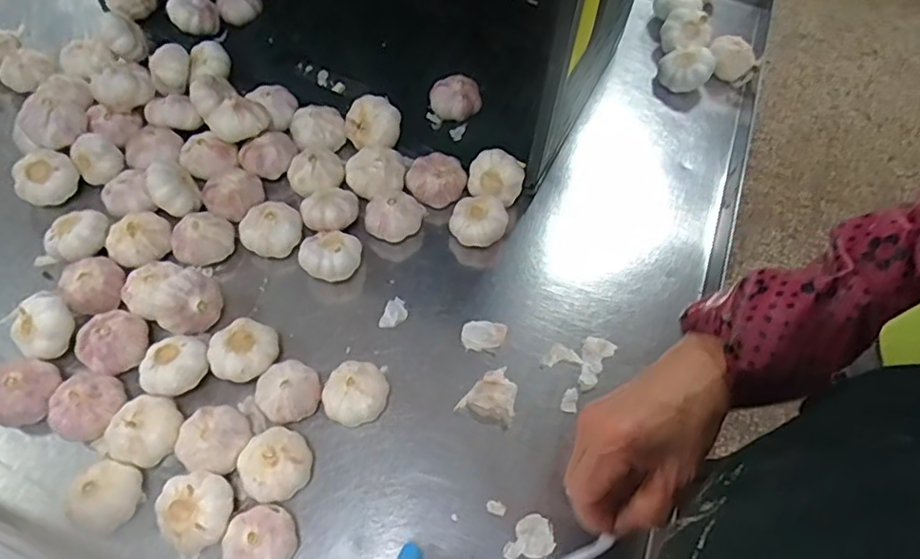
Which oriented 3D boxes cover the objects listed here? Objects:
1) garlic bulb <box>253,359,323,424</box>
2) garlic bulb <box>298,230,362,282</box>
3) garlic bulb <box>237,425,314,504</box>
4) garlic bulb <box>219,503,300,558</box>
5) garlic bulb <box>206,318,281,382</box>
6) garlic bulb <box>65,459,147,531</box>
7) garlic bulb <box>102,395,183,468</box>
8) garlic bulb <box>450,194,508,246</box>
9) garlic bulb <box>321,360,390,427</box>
[{"bbox_3d":[-0.151,0.099,0.526,0.053,0.039,0.052,1,60,-2],"label":"garlic bulb"},{"bbox_3d":[-0.127,-0.018,0.594,0.056,0.048,0.045,-5,61,-5],"label":"garlic bulb"},{"bbox_3d":[-0.151,0.152,0.491,0.054,0.035,0.057,1,60,-2],"label":"garlic bulb"},{"bbox_3d":[-0.155,0.203,0.464,0.053,0.038,0.050,1,60,-2],"label":"garlic bulb"},{"bbox_3d":[-0.194,0.066,0.540,0.062,0.039,0.056,-39,69,-21],"label":"garlic bulb"},{"bbox_3d":[-0.281,0.174,0.479,0.048,0.037,0.050,1,60,-2],"label":"garlic bulb"},{"bbox_3d":[-0.263,0.130,0.507,0.052,0.038,0.057,1,60,-2],"label":"garlic bulb"},{"bbox_3d":[0.019,-0.058,0.630,0.058,0.044,0.056,1,60,-2],"label":"garlic bulb"},{"bbox_3d":[-0.091,0.102,0.527,0.057,0.037,0.053,1,60,-2],"label":"garlic bulb"}]

